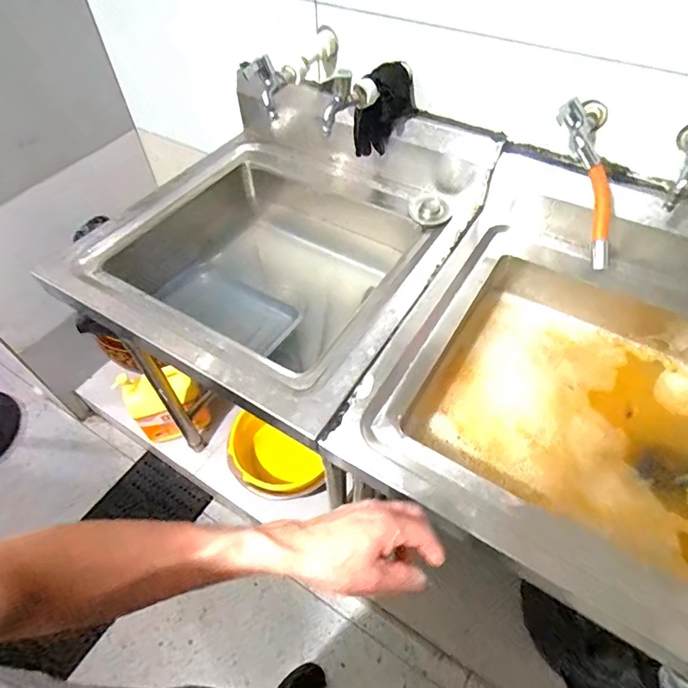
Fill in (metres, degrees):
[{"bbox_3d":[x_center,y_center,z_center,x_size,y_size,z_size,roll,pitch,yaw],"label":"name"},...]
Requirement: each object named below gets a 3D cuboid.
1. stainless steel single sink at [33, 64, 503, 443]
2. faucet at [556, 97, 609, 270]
[{"bbox_3d":[-0.108,-0.189,0.856,0.572,0.260,0.637,25,58,19],"label":"stainless steel single sink"},{"bbox_3d":[0.377,-0.244,0.697,0.099,0.056,0.256,-11,94,-7],"label":"faucet"}]

